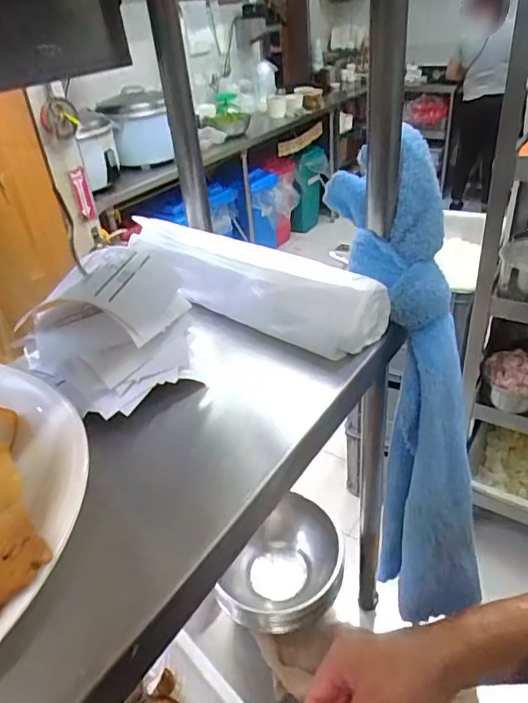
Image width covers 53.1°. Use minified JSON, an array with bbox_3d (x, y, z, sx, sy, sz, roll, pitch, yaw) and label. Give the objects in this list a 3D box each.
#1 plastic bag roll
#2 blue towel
[{"bbox_3d":[-0.021,-0.062,0.449,0.253,0.052,0.050,21,43,34],"label":"plastic bag roll"},{"bbox_3d":[0.133,0.047,0.500,0.079,0.446,0.179,-13,35,-10],"label":"blue towel"}]

